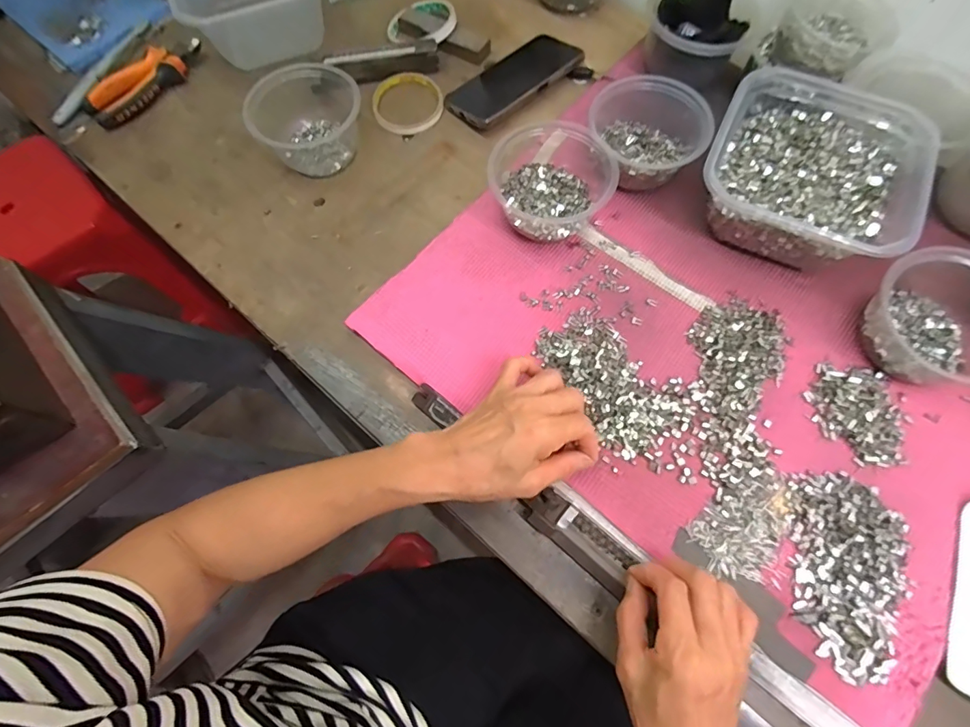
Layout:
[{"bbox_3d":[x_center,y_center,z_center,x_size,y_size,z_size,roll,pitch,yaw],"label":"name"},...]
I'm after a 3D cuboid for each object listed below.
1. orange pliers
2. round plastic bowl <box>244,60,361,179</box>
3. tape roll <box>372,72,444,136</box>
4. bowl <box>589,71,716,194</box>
[{"bbox_3d":[-0.401,-0.337,0.550,0.060,0.021,0.142,30,73,11],"label":"orange pliers"},{"bbox_3d":[-0.192,-0.267,0.502,0.112,0.070,0.115,-1,70,2],"label":"round plastic bowl"},{"bbox_3d":[-0.091,-0.303,0.544,0.080,0.011,0.083,-1,70,2],"label":"tape roll"},{"bbox_3d":[0.162,-0.229,0.467,0.109,0.069,0.100,-1,70,2],"label":"bowl"}]

